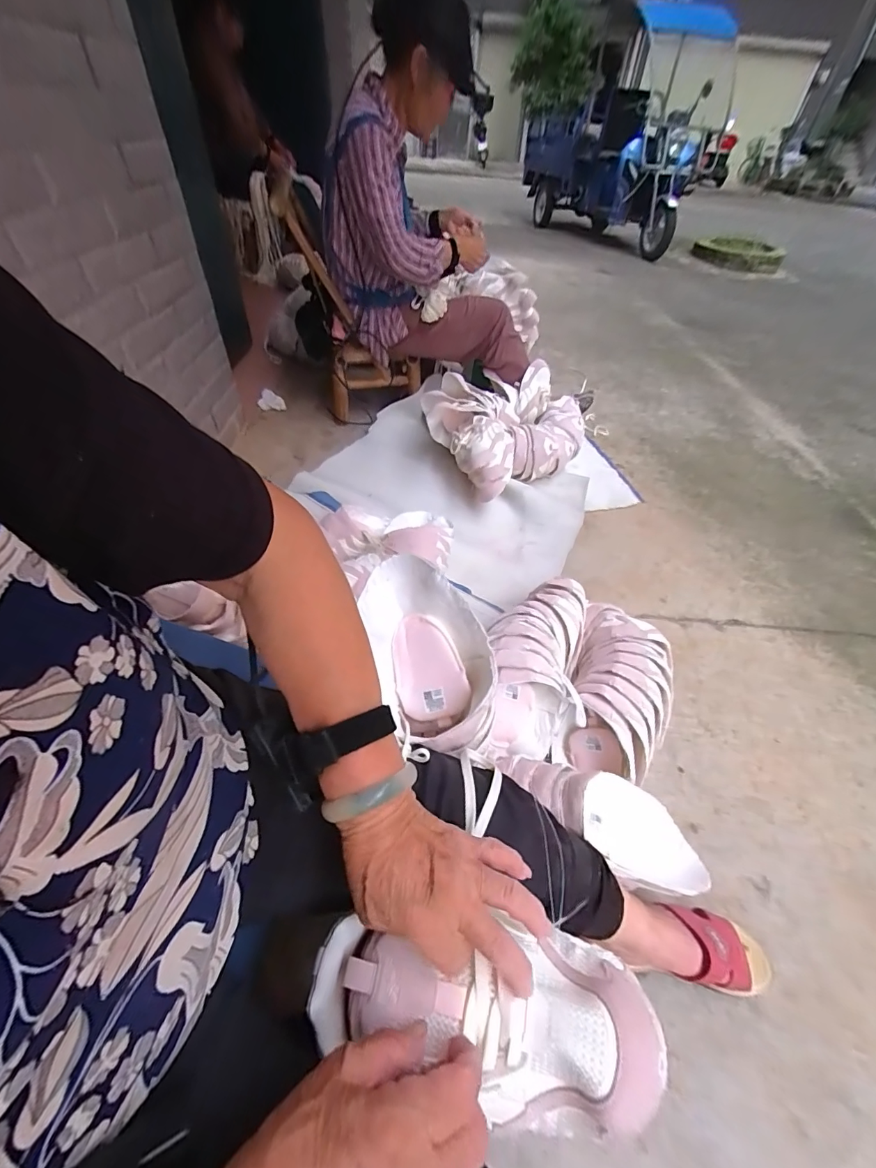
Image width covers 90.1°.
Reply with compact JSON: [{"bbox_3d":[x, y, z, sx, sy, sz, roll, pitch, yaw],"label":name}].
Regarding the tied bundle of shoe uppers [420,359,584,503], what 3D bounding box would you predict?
[{"bbox_3d":[0.204,-0.486,1.348,0.450,0.185,0.379,-31,57,-28],"label":"tied bundle of shoe uppers"}]

